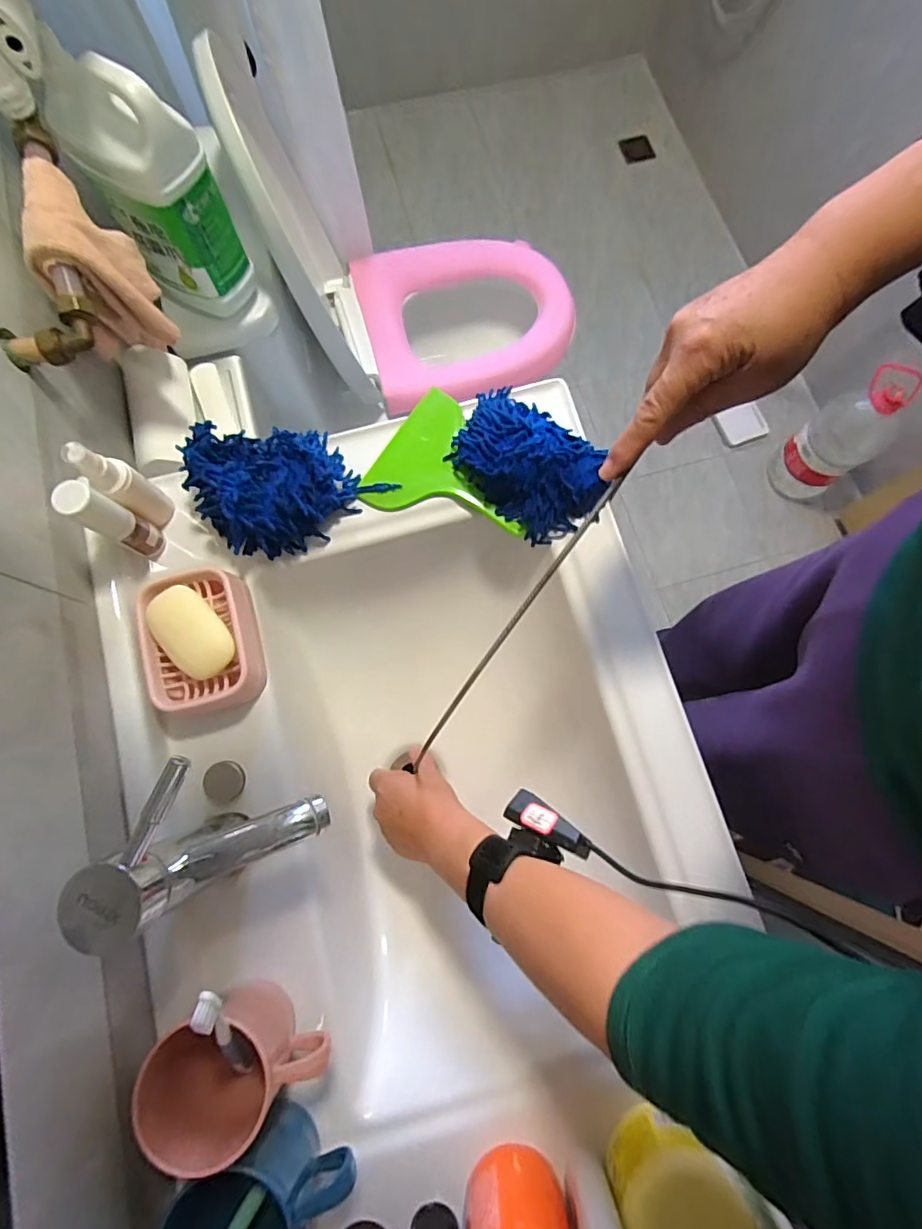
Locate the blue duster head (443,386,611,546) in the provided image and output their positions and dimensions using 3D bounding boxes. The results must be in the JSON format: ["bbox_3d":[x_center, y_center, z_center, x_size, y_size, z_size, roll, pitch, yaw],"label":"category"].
[{"bbox_3d":[0.065,-0.149,0.512,0.160,0.056,0.109,41,80,9],"label":"blue duster head"}]

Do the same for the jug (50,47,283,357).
[{"bbox_3d":[-0.322,-0.454,0.600,0.139,0.262,0.132,-25,78,-5],"label":"jug"}]

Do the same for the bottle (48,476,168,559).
[{"bbox_3d":[-0.297,-0.080,0.457,0.025,0.110,0.030,25,78,6],"label":"bottle"}]

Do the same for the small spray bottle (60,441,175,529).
[{"bbox_3d":[-0.289,-0.112,0.457,0.025,0.115,0.030,40,80,9],"label":"small spray bottle"}]

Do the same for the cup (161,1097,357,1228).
[{"bbox_3d":[-0.133,0.393,0.357,0.101,0.095,0.083,20,78,5],"label":"cup"}]

